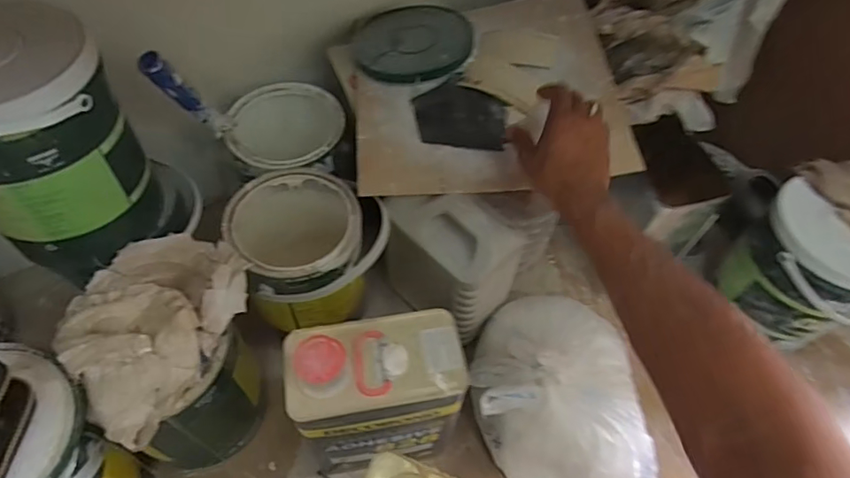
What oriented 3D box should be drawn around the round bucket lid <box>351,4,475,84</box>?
[{"bbox_3d":[-0.017,-0.277,0.715,0.158,0.022,0.150,1,55,-2],"label":"round bucket lid"}]

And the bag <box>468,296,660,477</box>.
[{"bbox_3d":[0.149,0.197,0.648,0.179,0.138,0.250,-14,57,-12],"label":"bag"}]

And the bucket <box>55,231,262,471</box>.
[{"bbox_3d":[-0.273,0.132,0.601,0.182,0.240,0.202,-30,63,-21],"label":"bucket"}]

